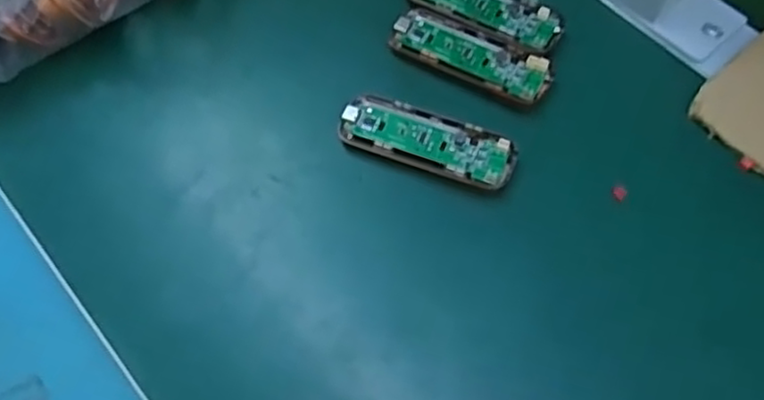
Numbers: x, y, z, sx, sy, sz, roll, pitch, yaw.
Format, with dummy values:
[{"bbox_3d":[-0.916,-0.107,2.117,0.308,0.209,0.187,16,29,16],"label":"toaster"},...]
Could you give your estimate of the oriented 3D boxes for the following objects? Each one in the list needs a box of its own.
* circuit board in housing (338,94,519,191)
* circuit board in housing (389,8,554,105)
[{"bbox_3d":[0.021,-0.028,0.320,0.084,0.008,0.030,18,67,11],"label":"circuit board in housing"},{"bbox_3d":[0.044,-0.074,0.339,0.082,0.007,0.029,25,68,14],"label":"circuit board in housing"}]

